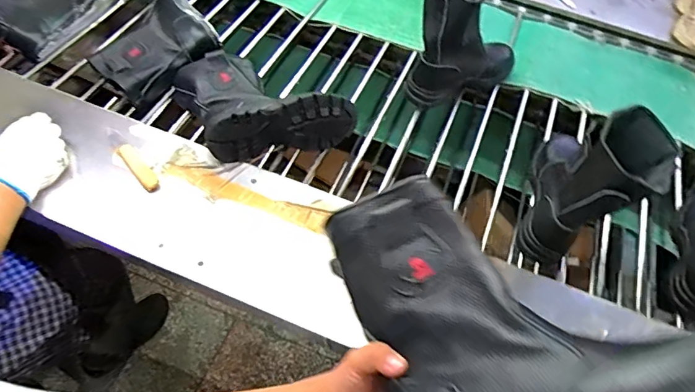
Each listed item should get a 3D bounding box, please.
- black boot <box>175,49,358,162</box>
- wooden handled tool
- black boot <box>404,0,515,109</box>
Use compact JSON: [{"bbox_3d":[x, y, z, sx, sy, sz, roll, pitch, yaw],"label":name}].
[{"bbox_3d":[-0.169,-0.199,0.926,0.271,0.112,0.251,-23,60,-19],"label":"black boot"},{"bbox_3d":[-0.385,-0.067,0.830,0.028,0.013,0.169,-37,65,-25],"label":"wooden handled tool"},{"bbox_3d":[0.255,-0.348,0.984,0.262,0.255,0.117,-23,60,-19],"label":"black boot"}]

